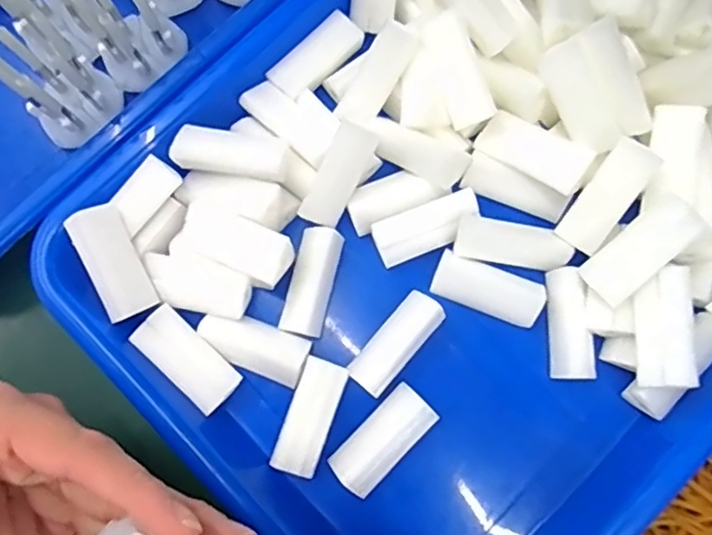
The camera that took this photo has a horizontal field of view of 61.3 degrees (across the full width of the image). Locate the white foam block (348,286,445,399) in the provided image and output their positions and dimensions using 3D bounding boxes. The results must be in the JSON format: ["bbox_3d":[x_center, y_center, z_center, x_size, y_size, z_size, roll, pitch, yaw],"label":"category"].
[{"bbox_3d":[0.017,0.031,0.247,0.018,0.014,0.045,41,82,9],"label":"white foam block"}]

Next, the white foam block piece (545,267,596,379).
[{"bbox_3d":[0.088,0.023,0.249,0.017,0.009,0.046,-6,91,0],"label":"white foam block piece"}]

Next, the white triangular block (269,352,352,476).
[{"bbox_3d":[-0.018,0.061,0.244,0.018,0.014,0.045,19,80,5],"label":"white triangular block"}]

